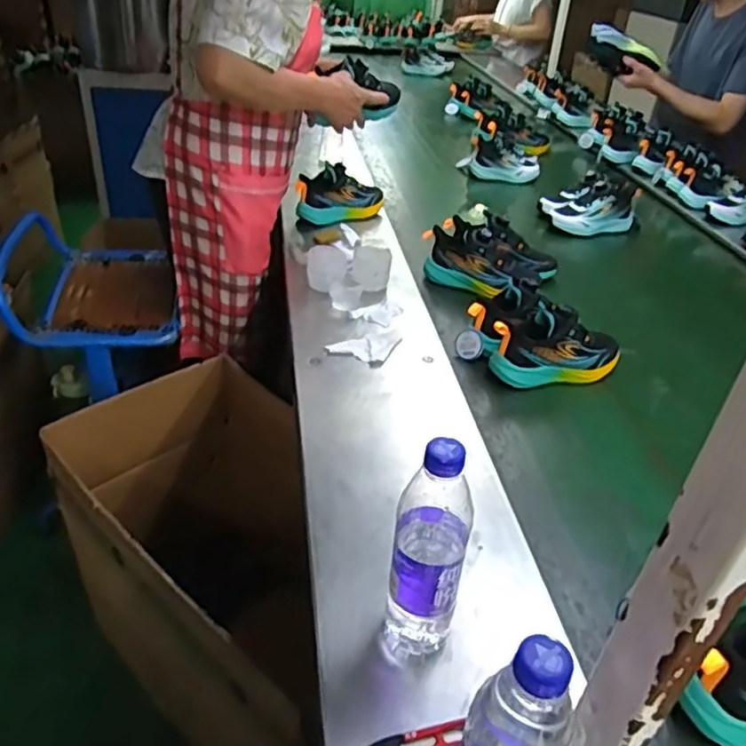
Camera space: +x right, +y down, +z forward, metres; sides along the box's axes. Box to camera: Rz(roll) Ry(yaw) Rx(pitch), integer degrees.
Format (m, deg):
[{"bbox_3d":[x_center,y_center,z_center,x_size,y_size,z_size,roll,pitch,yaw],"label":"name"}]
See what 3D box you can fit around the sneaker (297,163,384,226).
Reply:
[{"bbox_3d":[-0.066,-0.383,1.404,0.198,0.112,0.089,-23,44,-35],"label":"sneaker"}]

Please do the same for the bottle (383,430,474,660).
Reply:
[{"bbox_3d":[0.048,0.153,0.555,0.062,0.232,0.064,9,35,4],"label":"bottle"}]

